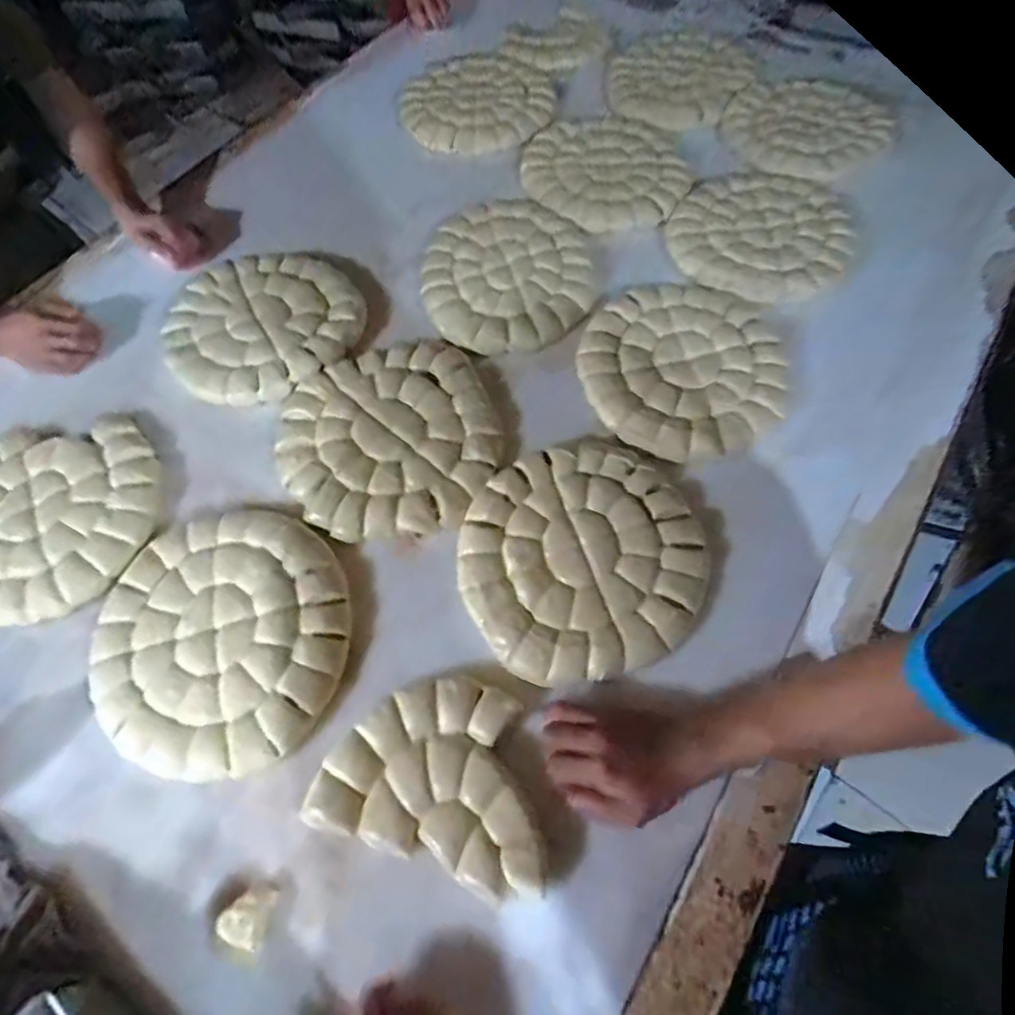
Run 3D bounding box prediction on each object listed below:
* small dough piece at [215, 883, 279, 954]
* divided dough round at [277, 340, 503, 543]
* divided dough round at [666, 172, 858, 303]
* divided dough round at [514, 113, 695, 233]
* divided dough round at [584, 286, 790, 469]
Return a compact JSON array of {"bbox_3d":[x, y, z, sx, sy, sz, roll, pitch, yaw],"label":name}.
[{"bbox_3d":[-0.216,0.340,0.495,0.036,0.023,0.042,9,63,8],"label":"small dough piece"},{"bbox_3d":[-0.143,-0.090,0.712,0.255,0.023,0.261,-1,62,2],"label":"divided dough round"},{"bbox_3d":[0.369,-0.399,0.867,0.249,0.032,0.270,27,66,16],"label":"divided dough round"},{"bbox_3d":[0.163,-0.539,0.947,0.246,0.045,0.252,-1,62,2],"label":"divided dough round"},{"bbox_3d":[0.220,-0.185,0.753,0.261,0.032,0.254,-1,62,2],"label":"divided dough round"}]

